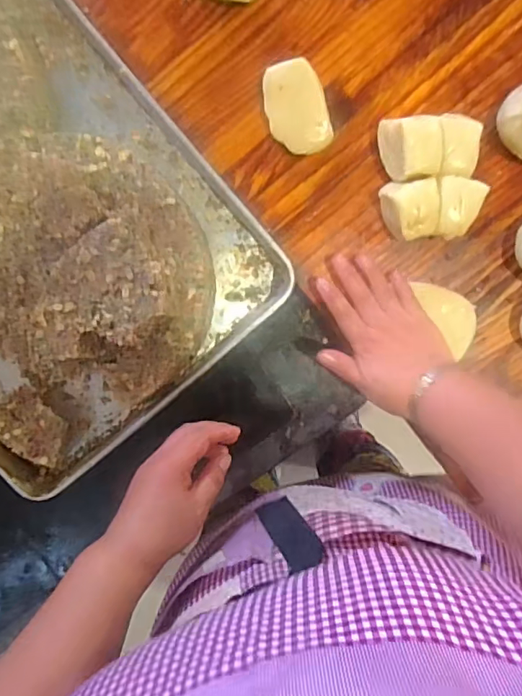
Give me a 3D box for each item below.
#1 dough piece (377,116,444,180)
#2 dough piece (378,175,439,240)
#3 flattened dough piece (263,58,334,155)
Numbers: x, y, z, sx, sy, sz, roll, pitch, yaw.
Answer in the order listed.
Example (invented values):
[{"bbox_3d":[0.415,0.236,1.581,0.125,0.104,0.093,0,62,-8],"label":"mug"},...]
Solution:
[{"bbox_3d":[0.145,-0.195,0.512,0.060,0.054,0.058,-1,95,4],"label":"dough piece"},{"bbox_3d":[0.149,-0.137,0.517,0.052,0.056,0.056,-4,95,4],"label":"dough piece"},{"bbox_3d":[0.036,-0.244,0.527,0.058,0.029,0.087,-16,94,5],"label":"flattened dough piece"}]

